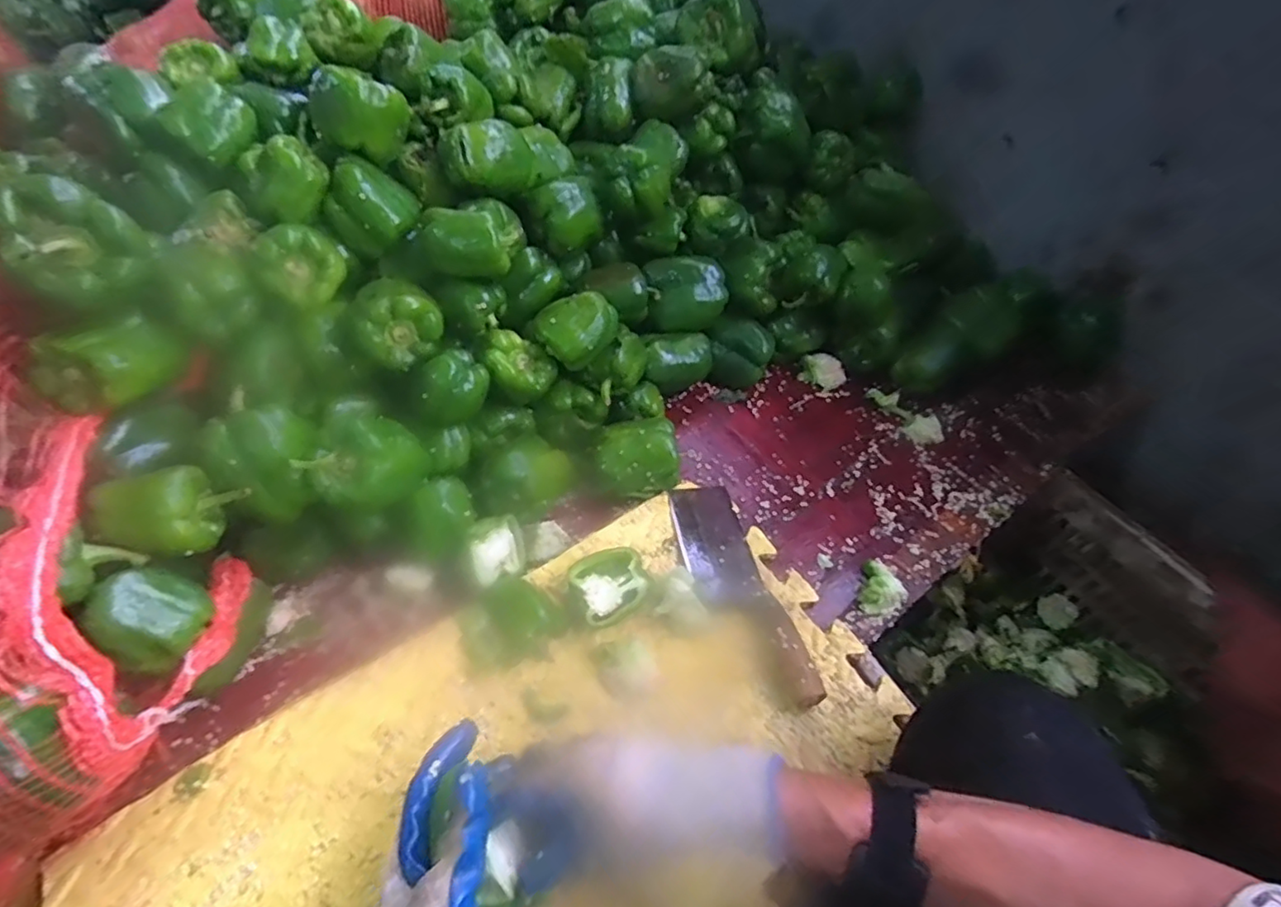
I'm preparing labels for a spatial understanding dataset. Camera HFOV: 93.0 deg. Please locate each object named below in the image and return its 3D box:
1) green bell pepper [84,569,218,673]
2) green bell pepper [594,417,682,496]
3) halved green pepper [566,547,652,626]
[{"bbox_3d":[-0.340,0.113,0.421,0.063,0.047,0.064,25,54,16],"label":"green bell pepper"},{"bbox_3d":[-0.005,0.006,0.601,0.078,0.061,0.073,-5,52,-7],"label":"green bell pepper"},{"bbox_3d":[-0.024,0.114,0.520,0.062,0.025,0.062,2,51,-2],"label":"halved green pepper"}]

